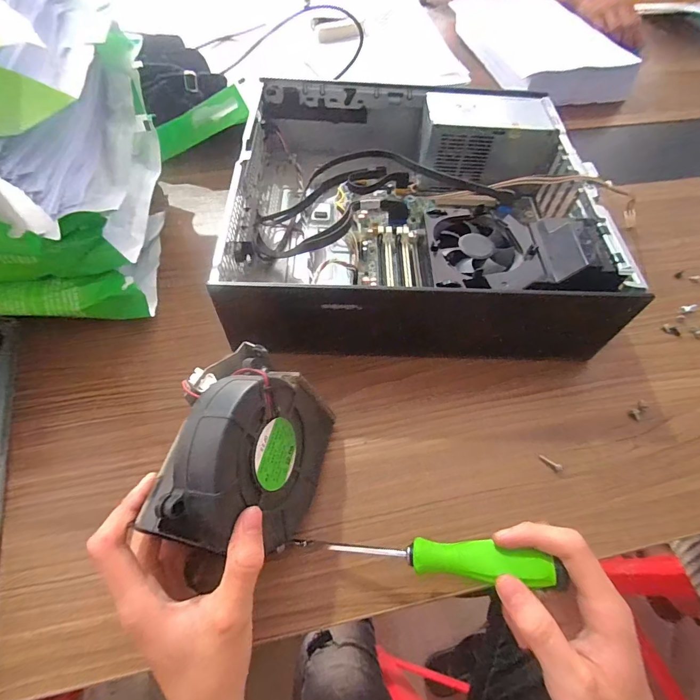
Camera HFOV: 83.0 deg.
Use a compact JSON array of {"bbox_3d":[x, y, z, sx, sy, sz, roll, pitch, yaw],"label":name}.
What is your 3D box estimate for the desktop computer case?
[{"bbox_3d":[0.067,-0.166,0.443,0.366,0.096,0.345,0,60,-2],"label":"desktop computer case"}]

